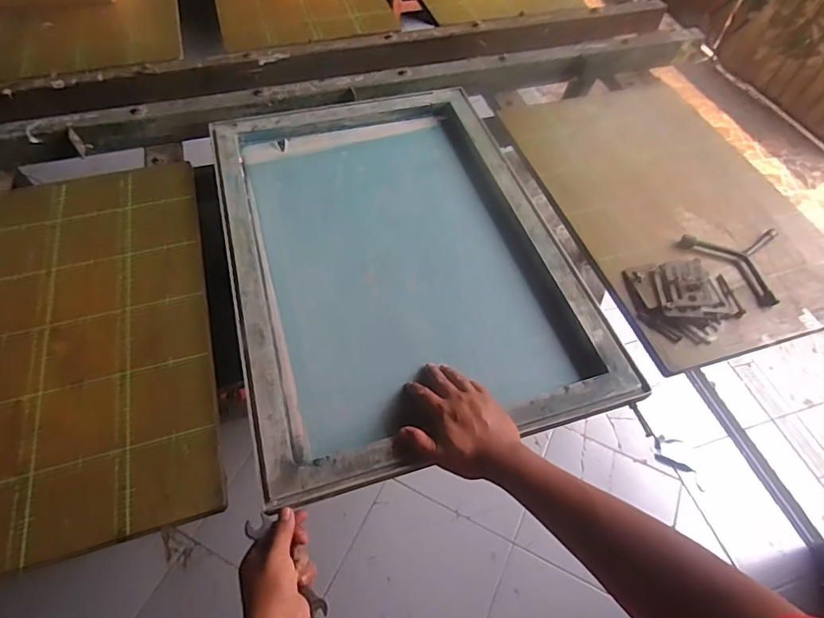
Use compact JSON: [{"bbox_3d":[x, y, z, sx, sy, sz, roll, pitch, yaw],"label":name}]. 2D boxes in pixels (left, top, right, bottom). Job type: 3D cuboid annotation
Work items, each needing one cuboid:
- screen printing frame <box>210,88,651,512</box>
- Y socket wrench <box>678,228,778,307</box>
[{"bbox_3d":[-0.023,-0.099,0.739,0.473,0.038,0.654,-14,58,-12],"label":"screen printing frame"},{"bbox_3d":[0.519,-0.086,0.757,0.134,0.017,0.153,-29,62,-20],"label":"Y socket wrench"}]

